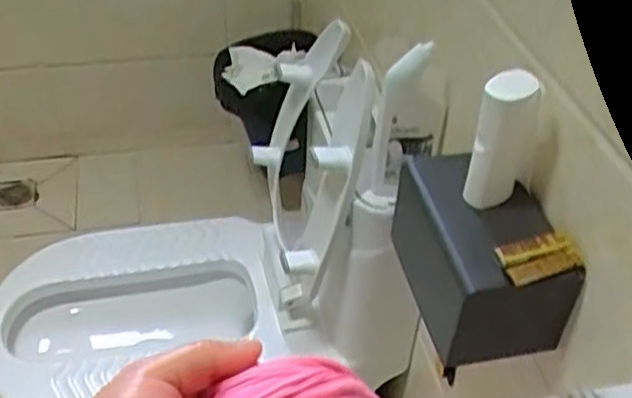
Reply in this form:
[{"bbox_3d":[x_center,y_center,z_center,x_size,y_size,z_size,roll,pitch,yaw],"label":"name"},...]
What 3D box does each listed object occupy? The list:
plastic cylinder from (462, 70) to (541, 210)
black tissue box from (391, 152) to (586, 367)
[{"bbox_3d":[0.182,-0.052,0.711,0.058,0.140,0.046,19,43,17],"label":"plastic cylinder"},{"bbox_3d":[0.170,0.054,0.774,0.118,0.134,0.186,-8,43,-13],"label":"black tissue box"}]

